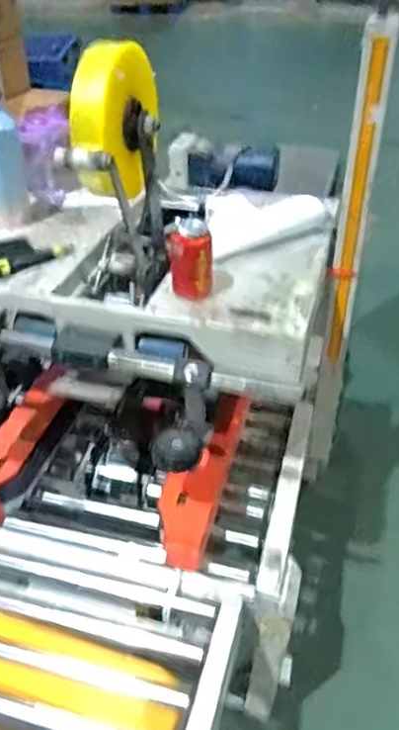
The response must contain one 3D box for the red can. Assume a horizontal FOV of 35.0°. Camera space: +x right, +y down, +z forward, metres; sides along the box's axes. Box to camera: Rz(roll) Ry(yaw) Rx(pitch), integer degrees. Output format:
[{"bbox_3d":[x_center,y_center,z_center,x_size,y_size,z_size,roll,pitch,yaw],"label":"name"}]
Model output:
[{"bbox_3d":[-0.012,-0.163,1.002,0.065,0.122,0.055,1,35,2],"label":"red can"}]

